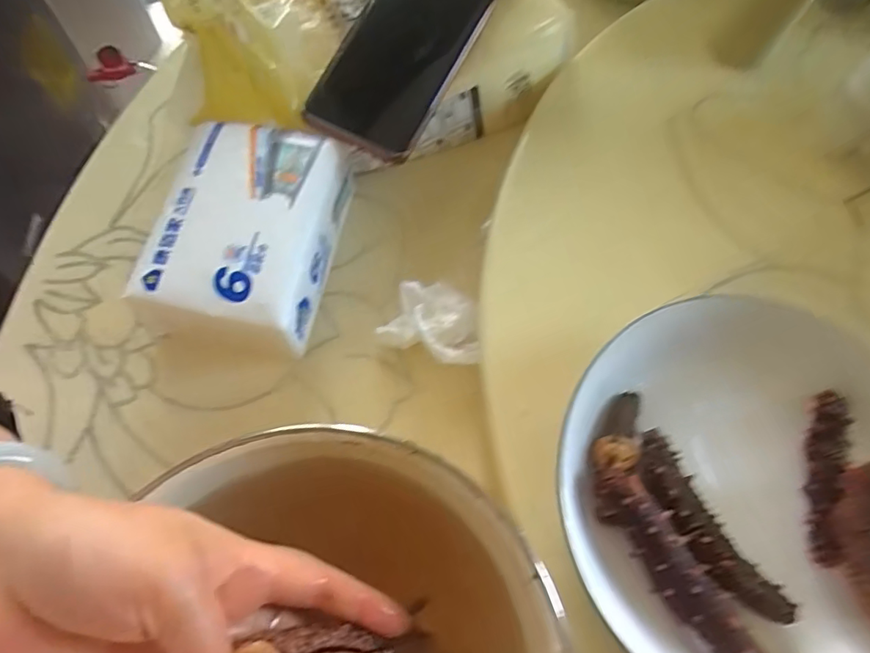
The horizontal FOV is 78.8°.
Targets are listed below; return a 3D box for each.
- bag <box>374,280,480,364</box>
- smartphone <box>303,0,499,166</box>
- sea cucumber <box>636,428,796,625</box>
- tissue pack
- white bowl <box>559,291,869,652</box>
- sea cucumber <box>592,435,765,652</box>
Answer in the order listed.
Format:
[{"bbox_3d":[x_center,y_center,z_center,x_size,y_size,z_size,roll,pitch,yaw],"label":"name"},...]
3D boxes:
[{"bbox_3d":[0.003,-0.004,0.327,0.059,0.021,0.046,21,71,6],"label":"bag"},{"bbox_3d":[-0.014,-0.183,0.334,0.076,0.012,0.166,26,79,12],"label":"smartphone"},{"bbox_3d":[0.121,0.093,0.240,0.023,0.015,0.092,-31,73,-14],"label":"sea cucumber"},{"bbox_3d":[-0.108,-0.054,0.322,0.090,0.058,0.124,12,68,2],"label":"tissue pack"},{"bbox_3d":[0.150,0.076,0.249,0.185,0.039,0.188,1,68,-2],"label":"white bowl"},{"bbox_3d":[0.105,0.103,0.225,0.028,0.025,0.119,-25,72,-12],"label":"sea cucumber"}]

